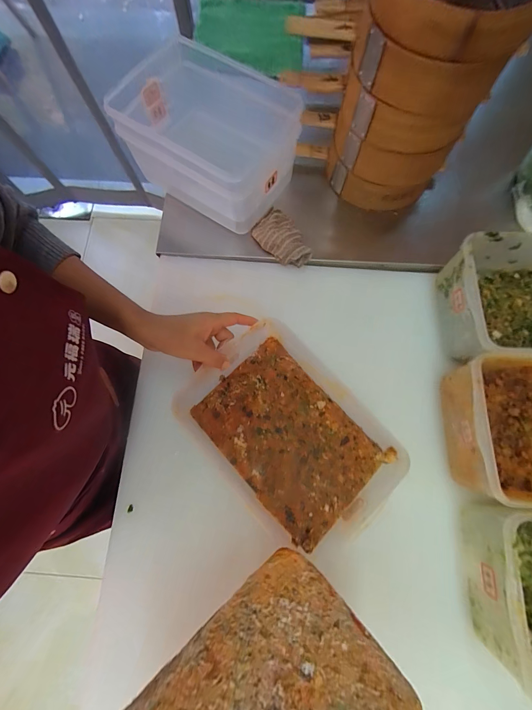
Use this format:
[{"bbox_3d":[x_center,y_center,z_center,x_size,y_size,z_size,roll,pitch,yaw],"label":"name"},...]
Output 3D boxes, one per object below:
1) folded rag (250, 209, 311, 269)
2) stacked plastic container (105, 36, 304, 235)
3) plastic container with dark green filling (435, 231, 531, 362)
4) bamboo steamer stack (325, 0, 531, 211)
[{"bbox_3d":[0.025,-0.207,0.531,0.067,0.035,0.113,-33,77,-8],"label":"folded rag"},{"bbox_3d":[-0.104,-0.369,0.519,0.281,0.146,0.188,34,78,9],"label":"stacked plastic container"},{"bbox_3d":[0.436,-0.079,0.471,0.283,0.093,0.185,3,75,1],"label":"plastic container with dark green filling"},{"bbox_3d":[0.222,-0.403,0.454,0.193,0.267,0.203,20,76,6],"label":"bamboo steamer stack"}]

